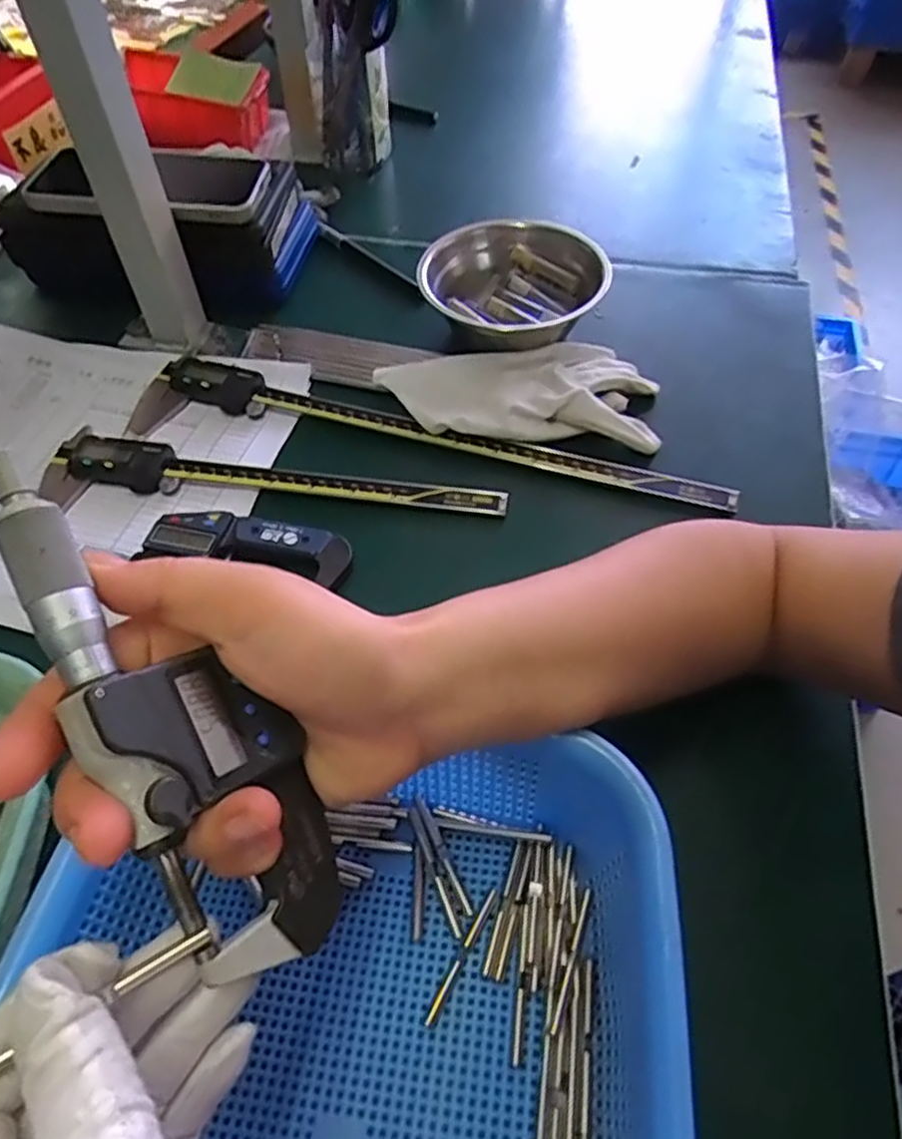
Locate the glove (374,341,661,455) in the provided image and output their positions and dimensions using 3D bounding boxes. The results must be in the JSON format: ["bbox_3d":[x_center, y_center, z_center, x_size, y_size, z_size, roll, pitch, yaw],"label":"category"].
[{"bbox_3d":[0.044,-0.121,0.477,0.175,0.021,0.092,2,55,3],"label":"glove"}]

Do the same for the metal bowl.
[{"bbox_3d":[0.045,-0.202,0.517,0.124,0.045,0.124,-1,53,1],"label":"metal bowl"}]

